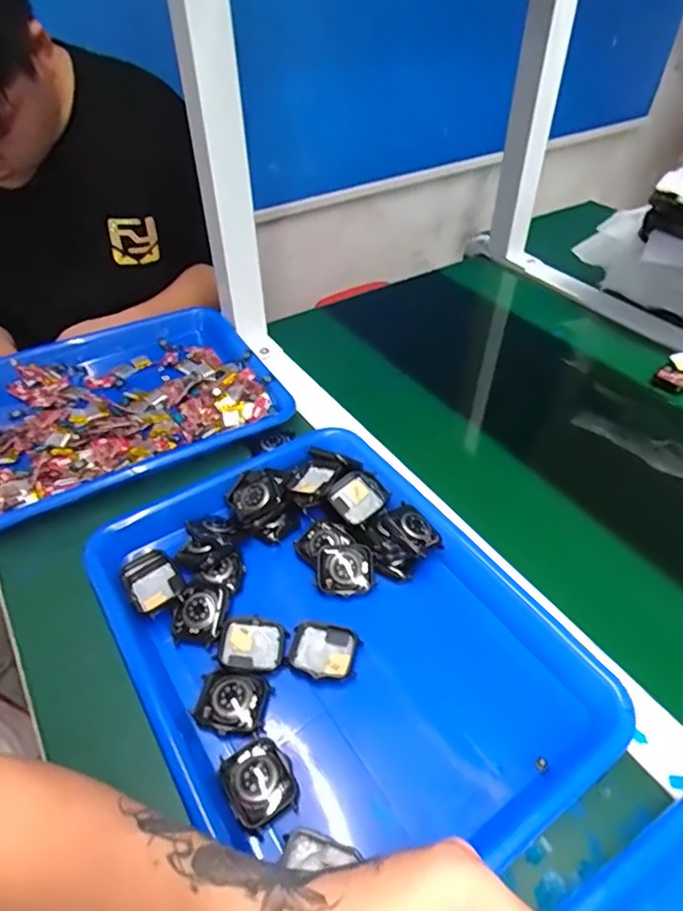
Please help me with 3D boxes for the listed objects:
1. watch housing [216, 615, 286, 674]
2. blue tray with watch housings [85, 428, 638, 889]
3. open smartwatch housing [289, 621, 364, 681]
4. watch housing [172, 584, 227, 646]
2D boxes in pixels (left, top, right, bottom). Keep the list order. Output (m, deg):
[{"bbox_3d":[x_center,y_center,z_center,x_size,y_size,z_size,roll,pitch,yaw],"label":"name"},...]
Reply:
[{"bbox_3d":[-0.062,0.131,0.386,0.045,0.011,0.038,-1,44,1],"label":"watch housing"},{"bbox_3d":[-0.007,0.118,0.384,0.251,0.038,0.326,-27,49,-23],"label":"blue tray with watch housings"},{"bbox_3d":[-0.012,0.135,0.384,0.047,0.009,0.036,8,45,10],"label":"open smartwatch housing"},{"bbox_3d":[-0.101,0.111,0.397,0.034,0.014,0.040,0,44,3],"label":"watch housing"}]

